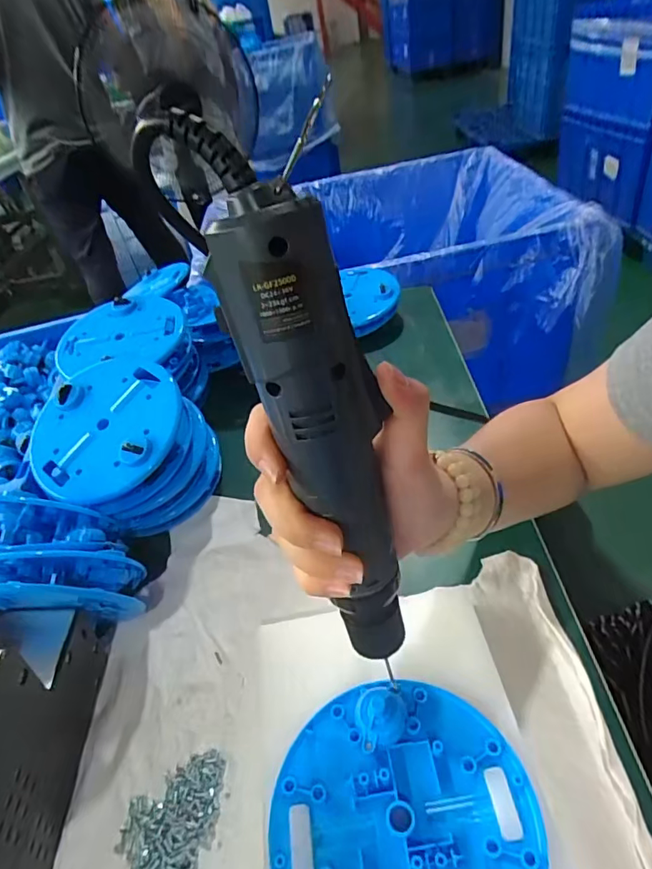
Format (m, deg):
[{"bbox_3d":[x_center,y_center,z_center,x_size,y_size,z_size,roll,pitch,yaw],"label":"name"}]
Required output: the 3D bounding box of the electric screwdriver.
[{"bbox_3d":[0.003,0.012,0.219,0.033,0.218,0.040,8,36,39],"label":"electric screwdriver"}]

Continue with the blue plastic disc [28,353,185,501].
[{"bbox_3d":[-0.188,-0.007,0.425,0.124,0.021,0.131,-5,62,9],"label":"blue plastic disc"}]

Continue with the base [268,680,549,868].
[{"bbox_3d":[0.039,0.195,0.255,0.132,0.027,0.124,-4,35,3],"label":"base"}]

